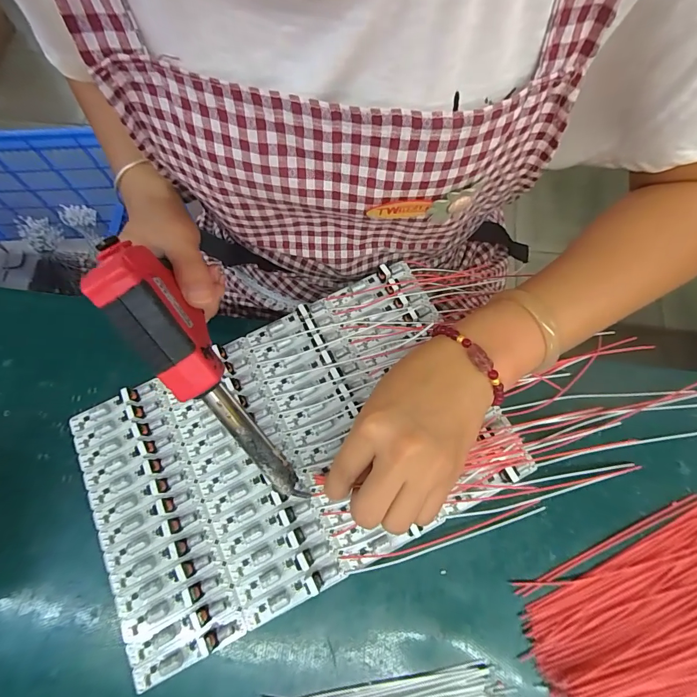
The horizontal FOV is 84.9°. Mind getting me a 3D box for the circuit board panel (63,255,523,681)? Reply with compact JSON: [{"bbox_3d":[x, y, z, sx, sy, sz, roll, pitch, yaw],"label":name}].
[{"bbox_3d":[-0.043,0.070,0.283,0.294,0.016,0.194,-26,72,-6],"label":"circuit board panel"}]

